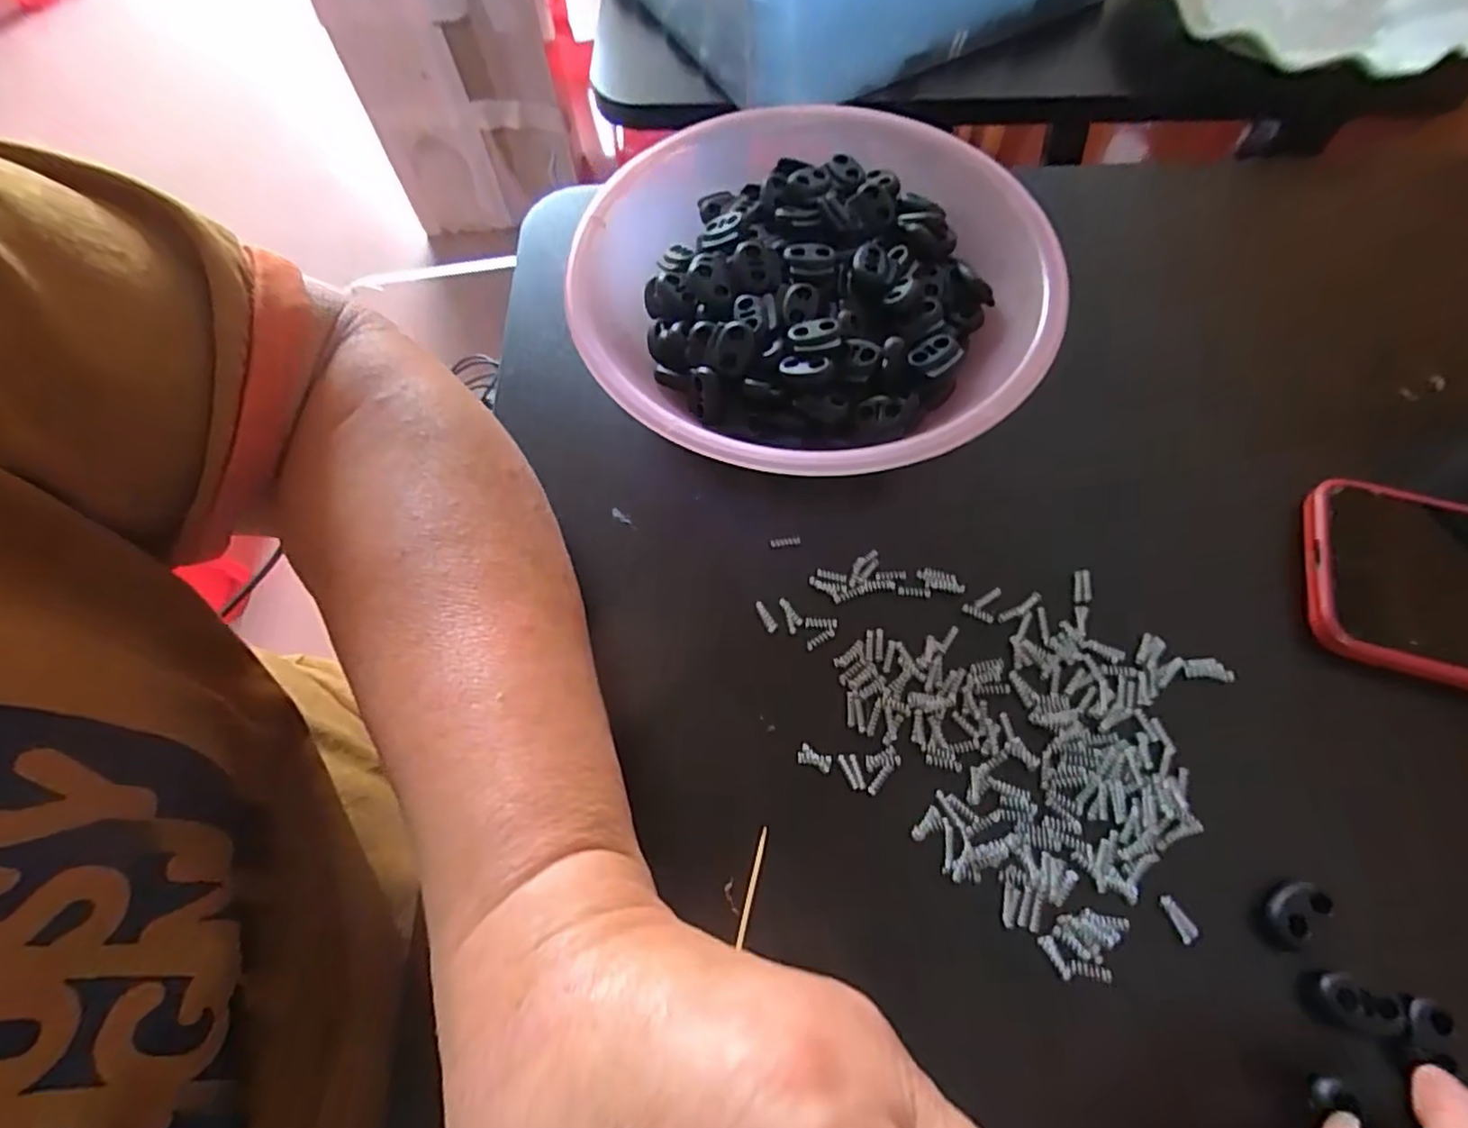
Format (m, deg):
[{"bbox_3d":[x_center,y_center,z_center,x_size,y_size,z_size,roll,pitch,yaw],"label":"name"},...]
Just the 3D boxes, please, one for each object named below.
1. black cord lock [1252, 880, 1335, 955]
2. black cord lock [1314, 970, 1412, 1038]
[{"bbox_3d":[0.163,0.103,0.198,0.013,0.011,0.019,40,72,17],"label":"black cord lock"},{"bbox_3d":[0.173,0.123,0.188,0.022,0.009,0.013,16,67,8],"label":"black cord lock"}]

